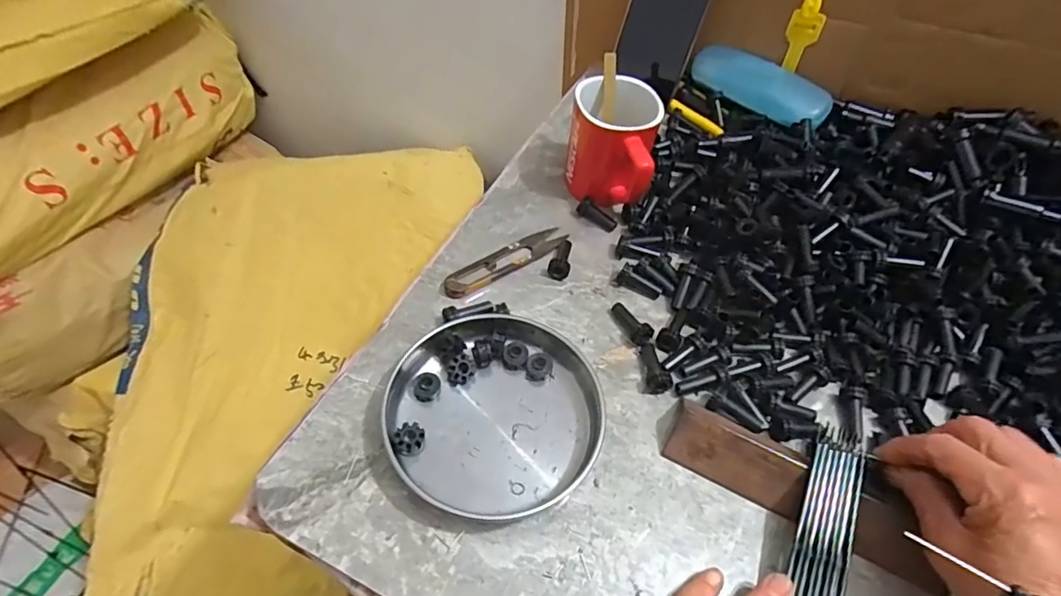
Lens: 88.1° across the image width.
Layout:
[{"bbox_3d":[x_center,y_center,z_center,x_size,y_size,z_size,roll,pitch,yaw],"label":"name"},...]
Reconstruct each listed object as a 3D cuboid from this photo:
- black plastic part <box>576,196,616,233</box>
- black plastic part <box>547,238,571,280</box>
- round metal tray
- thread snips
[{"bbox_3d":[0.060,-0.074,0.491,0.038,0.013,0.014,40,64,8],"label":"black plastic part"},{"bbox_3d":[0.027,-0.035,0.459,0.017,0.015,0.046,14,44,7],"label":"black plastic part"},{"bbox_3d":[-0.023,0.074,0.375,0.142,0.020,0.142,3,53,-3],"label":"round metal tray"},{"bbox_3d":[-0.020,-0.034,0.453,0.115,0.010,0.027,-31,62,-25],"label":"thread snips"}]

